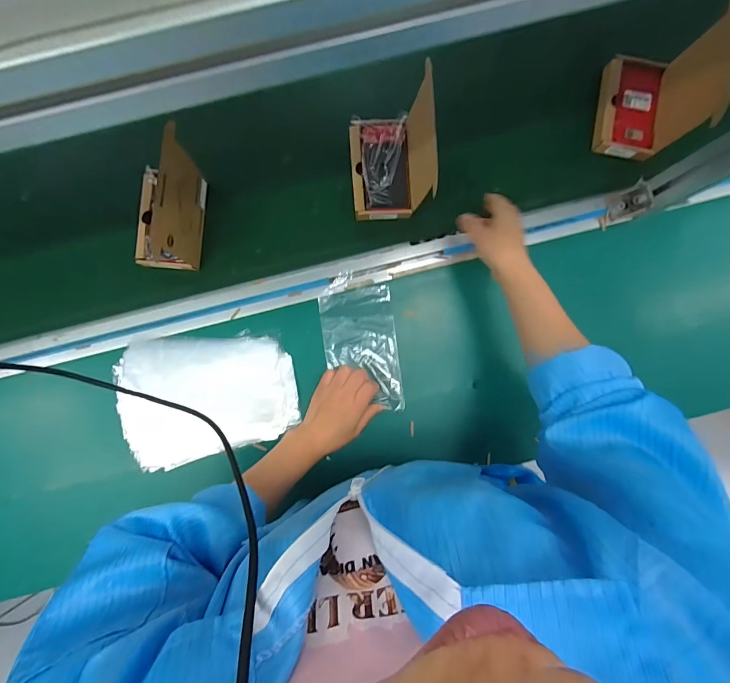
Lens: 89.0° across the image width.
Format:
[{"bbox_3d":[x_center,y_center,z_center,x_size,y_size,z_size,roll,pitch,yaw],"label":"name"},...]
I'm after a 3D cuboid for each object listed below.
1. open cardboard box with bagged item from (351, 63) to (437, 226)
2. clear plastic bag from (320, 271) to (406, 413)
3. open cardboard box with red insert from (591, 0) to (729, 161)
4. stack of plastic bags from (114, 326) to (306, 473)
[{"bbox_3d":[0.036,-0.253,0.509,0.112,0.092,0.159,-5,89,-1],"label":"open cardboard box with bagged item"},{"bbox_3d":[-0.006,0.001,0.529,0.102,0.014,0.194,-7,83,0],"label":"clear plastic bag"},{"bbox_3d":[0.391,-0.340,0.497,0.096,0.119,0.138,8,88,-1],"label":"open cardboard box with red insert"},{"bbox_3d":[-0.218,0.071,0.514,0.236,0.013,0.171,-12,89,-2],"label":"stack of plastic bags"}]

